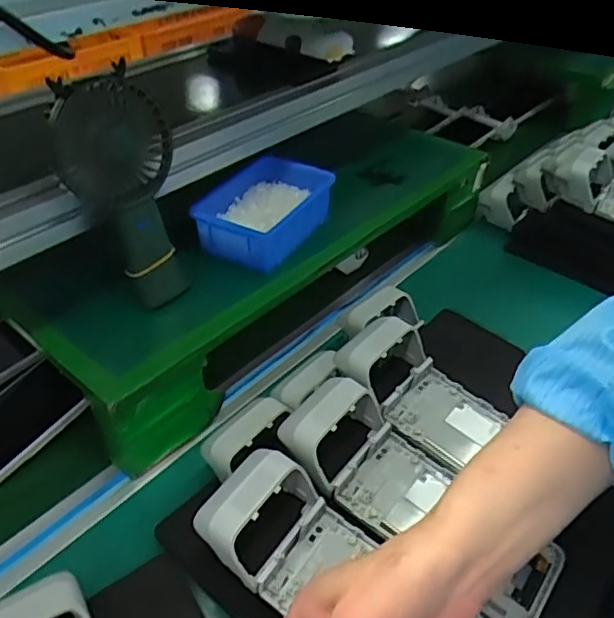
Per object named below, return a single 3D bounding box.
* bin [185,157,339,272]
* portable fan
[{"bbox_3d":[-0.051,-0.104,0.630,0.103,0.050,0.145,23,44,23],"label":"bin"},{"bbox_3d":[-0.155,-0.093,0.505,0.090,0.183,0.058,-12,42,-17],"label":"portable fan"}]

